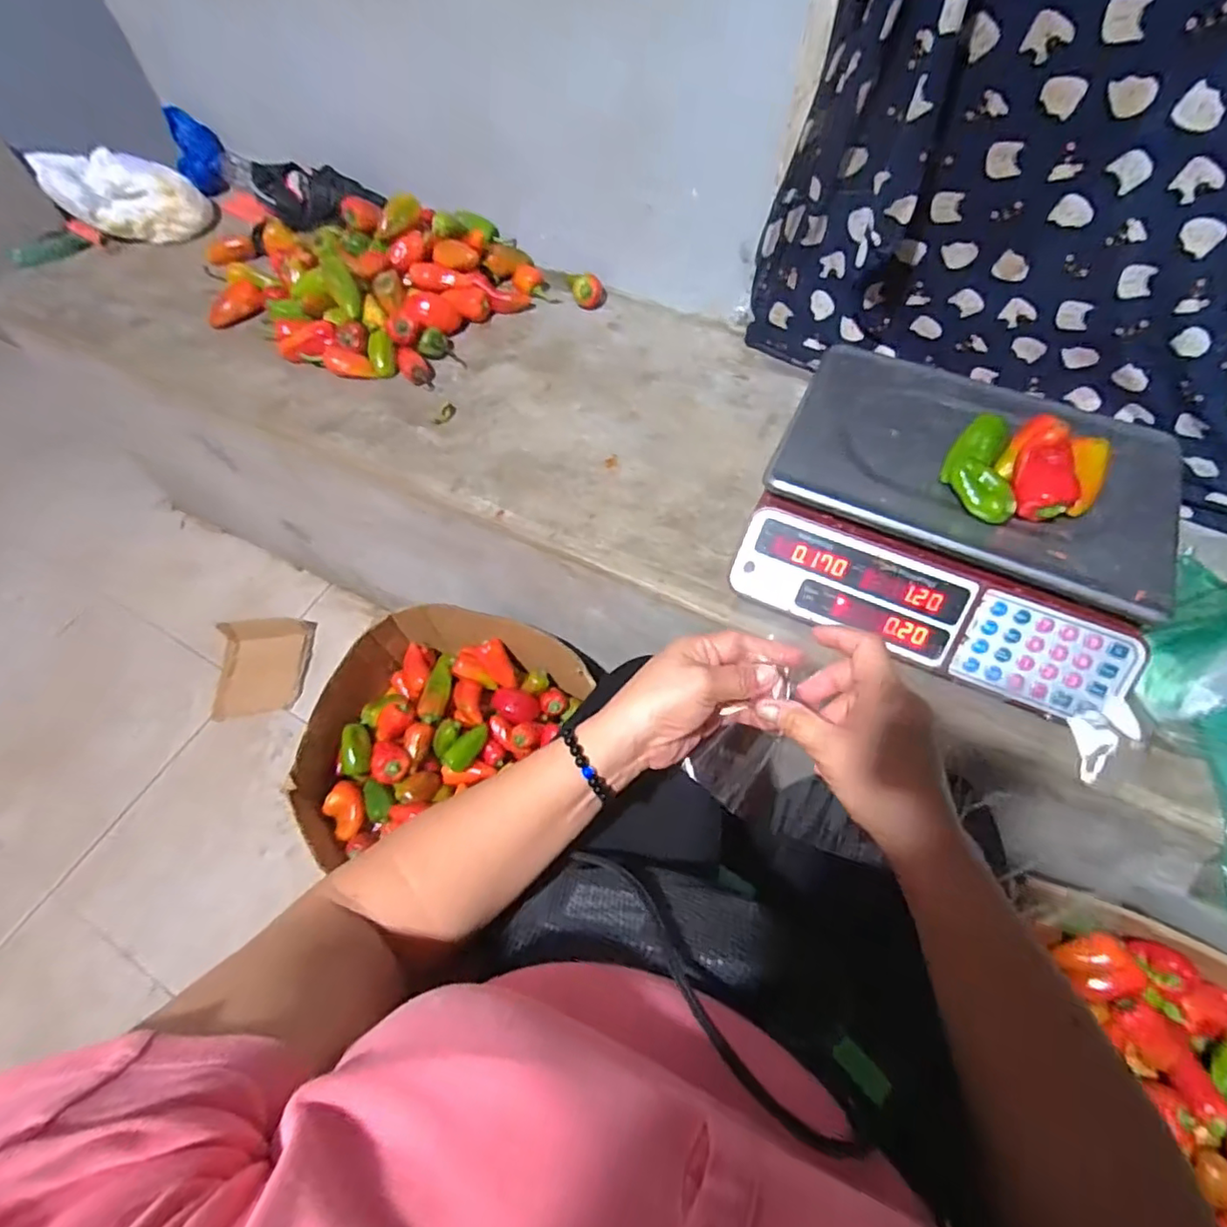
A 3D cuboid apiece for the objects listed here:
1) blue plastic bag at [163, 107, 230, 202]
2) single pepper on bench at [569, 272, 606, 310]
[{"bbox_3d":[-0.692,-0.763,1.001,0.042,0.130,0.075,25,65,16],"label":"blue plastic bag"},{"bbox_3d":[-0.038,-0.469,0.863,0.055,0.037,0.048,-7,61,-2],"label":"single pepper on bench"}]

